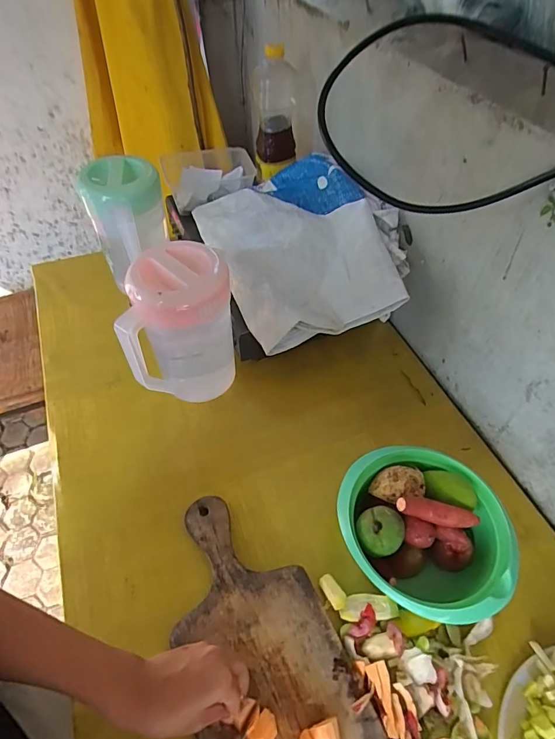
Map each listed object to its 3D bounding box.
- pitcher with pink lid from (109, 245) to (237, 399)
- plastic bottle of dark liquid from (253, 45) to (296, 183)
[{"bbox_3d":[-0.138,-0.055,0.614,0.138,0.229,0.104,-11,53,-9],"label":"pitcher with pink lid"},{"bbox_3d":[-0.004,-0.429,0.730,0.067,0.191,0.057,2,52,3],"label":"plastic bottle of dark liquid"}]

